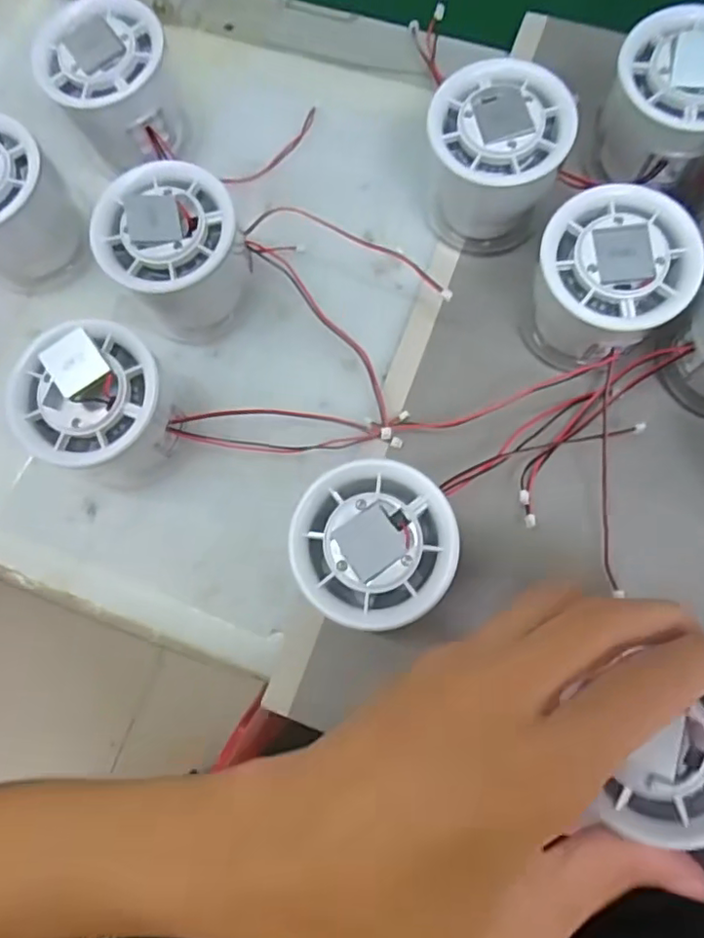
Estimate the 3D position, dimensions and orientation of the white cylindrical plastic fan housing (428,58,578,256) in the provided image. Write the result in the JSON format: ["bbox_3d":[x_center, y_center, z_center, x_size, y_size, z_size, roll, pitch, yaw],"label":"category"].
[{"bbox_3d":[0.061,-0.133,0.263,0.054,0.058,0.051,-1,77,3],"label":"white cylindrical plastic fan housing"}]

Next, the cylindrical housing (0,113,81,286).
[{"bbox_3d":[-0.151,-0.114,0.270,0.054,0.056,0.053,-1,77,3],"label":"cylindrical housing"}]

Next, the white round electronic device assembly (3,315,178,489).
[{"bbox_3d":[-0.099,-0.022,0.242,0.055,0.064,0.051,-1,77,3],"label":"white round electronic device assembly"}]

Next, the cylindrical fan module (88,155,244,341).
[{"bbox_3d":[-0.073,-0.092,0.257,0.054,0.057,0.049,-41,78,-7],"label":"cylindrical fan module"}]

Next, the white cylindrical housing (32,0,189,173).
[{"bbox_3d":[-0.107,-0.171,0.277,0.054,0.057,0.051,-1,77,3],"label":"white cylindrical housing"}]

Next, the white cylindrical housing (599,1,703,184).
[{"bbox_3d":[0.136,-0.154,0.254,0.055,0.057,0.054,-1,77,3],"label":"white cylindrical housing"}]

